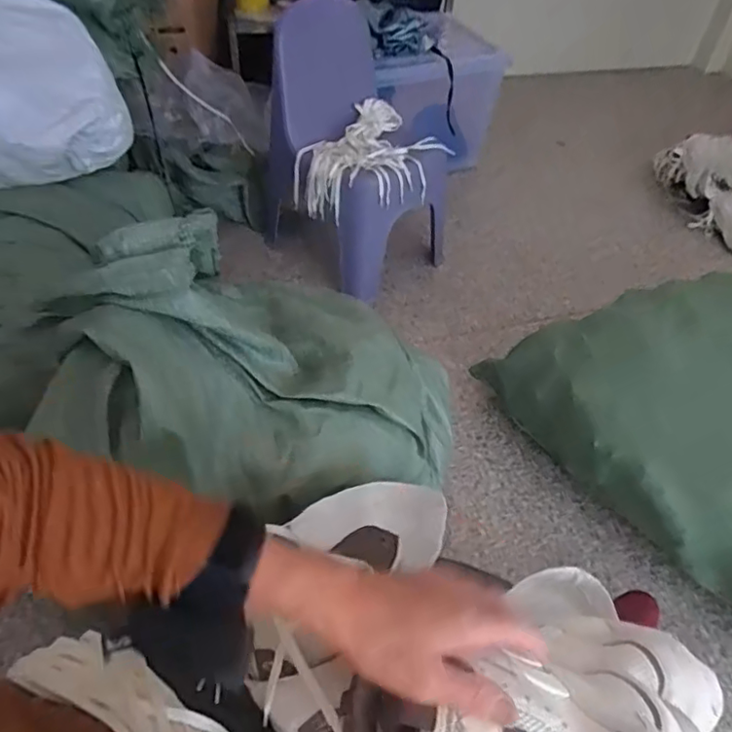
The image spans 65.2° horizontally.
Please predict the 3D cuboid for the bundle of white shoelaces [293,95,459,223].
[{"bbox_3d":[0.009,-0.497,1.404,0.351,0.156,0.273,-25,53,-26],"label":"bundle of white shoelaces"}]

